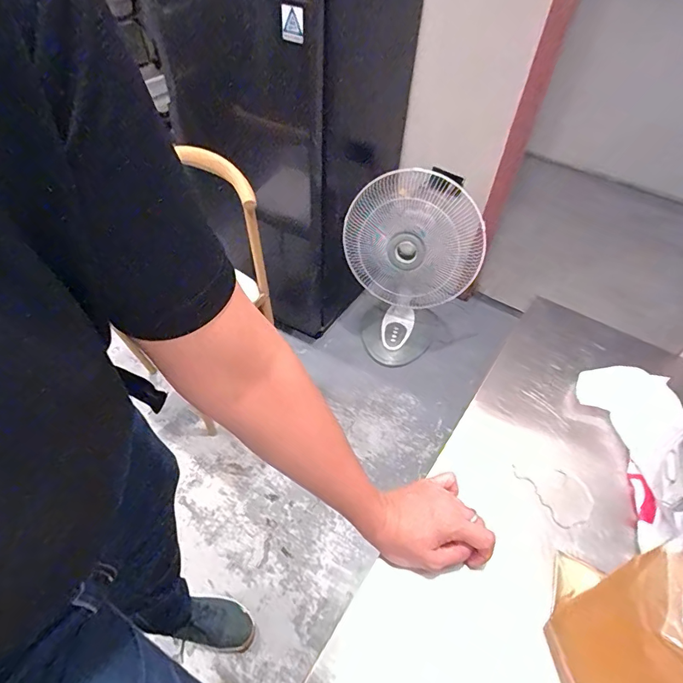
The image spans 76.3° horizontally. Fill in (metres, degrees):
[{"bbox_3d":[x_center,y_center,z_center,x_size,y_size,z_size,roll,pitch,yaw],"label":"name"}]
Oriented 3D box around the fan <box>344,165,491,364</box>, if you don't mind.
[{"bbox_3d":[0.202,-0.210,1.398,0.387,0.585,0.228,12,51,8],"label":"fan"}]

